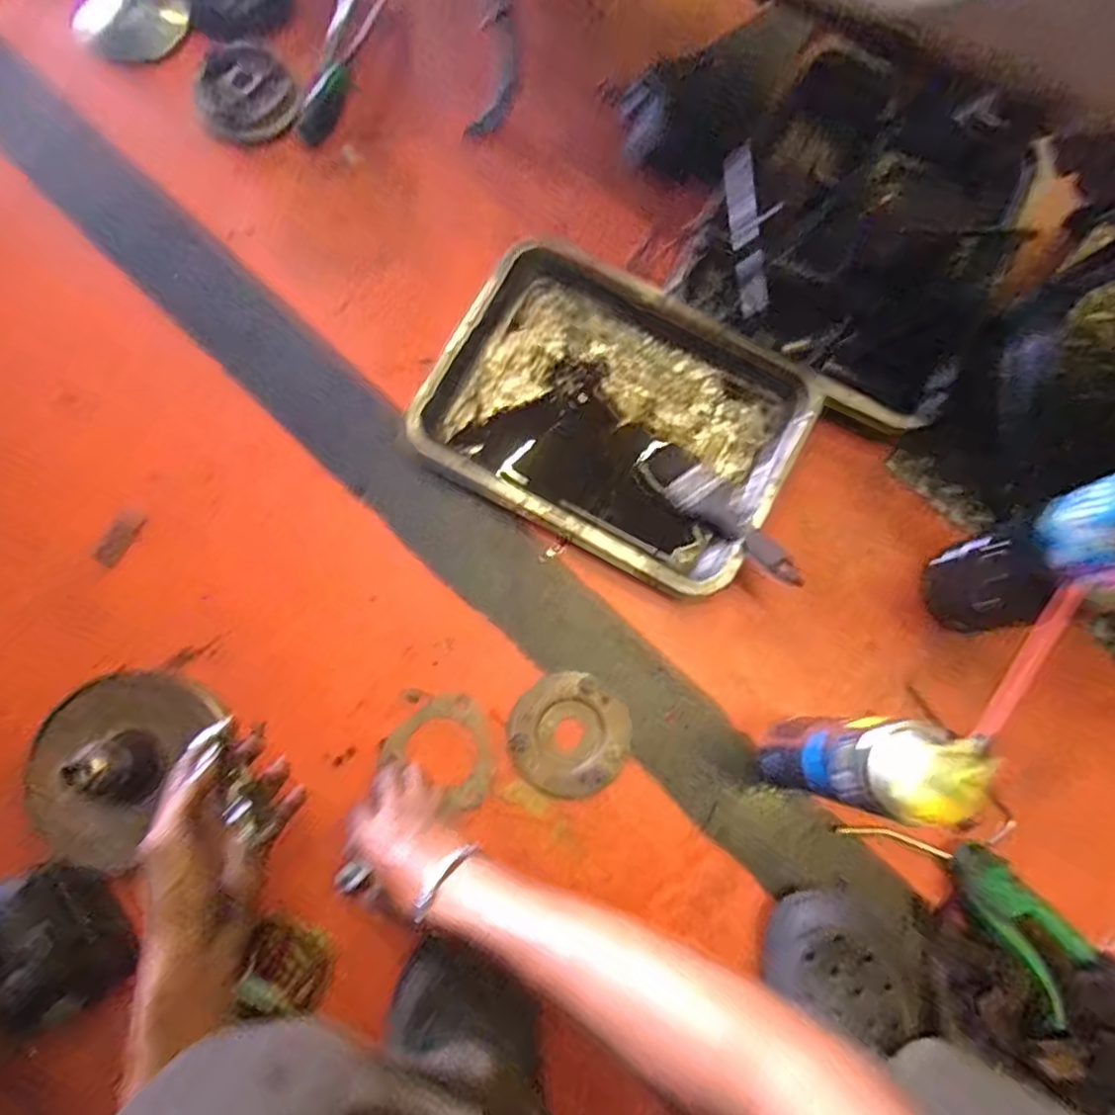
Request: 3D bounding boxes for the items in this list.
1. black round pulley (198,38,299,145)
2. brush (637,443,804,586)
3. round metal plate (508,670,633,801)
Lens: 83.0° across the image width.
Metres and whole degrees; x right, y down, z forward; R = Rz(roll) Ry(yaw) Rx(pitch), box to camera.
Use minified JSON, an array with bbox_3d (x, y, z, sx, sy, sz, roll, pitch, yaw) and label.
[{"bbox_3d":[-0.359,-0.536,0.726,0.116,0.034,0.121,0,76,0],"label":"black round pulley"},{"bbox_3d":[0.155,-0.044,0.601,0.057,0.030,0.196,-39,64,-8],"label":"brush"},{"bbox_3d":[0.011,0.163,0.577,0.106,0.007,0.103,0,76,0],"label":"round metal plate"}]

